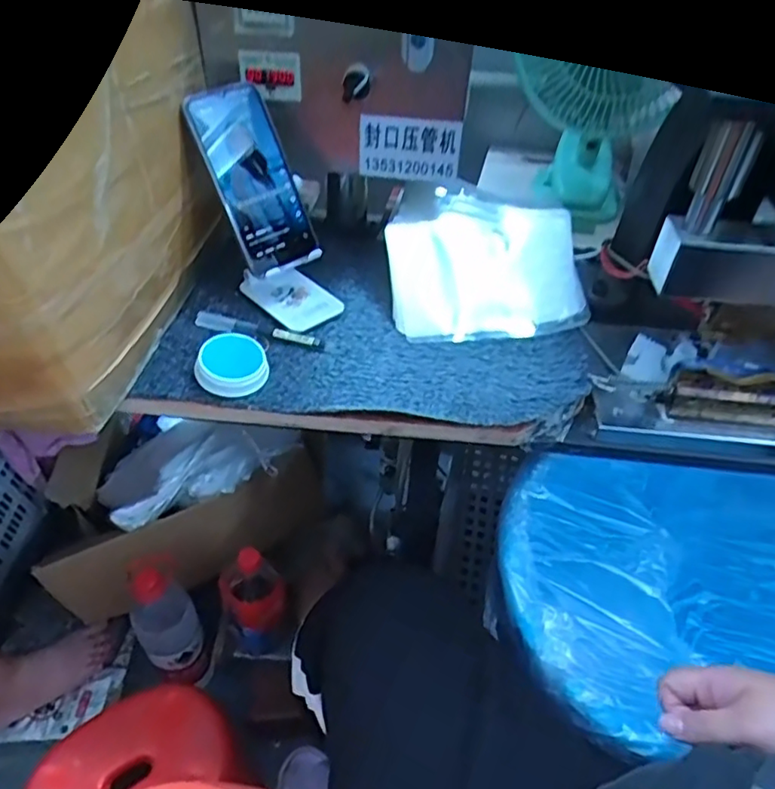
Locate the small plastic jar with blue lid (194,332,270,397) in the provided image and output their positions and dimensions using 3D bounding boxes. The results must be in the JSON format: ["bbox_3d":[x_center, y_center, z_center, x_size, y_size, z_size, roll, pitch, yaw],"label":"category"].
[{"bbox_3d":[-0.139,-0.026,0.551,0.056,0.030,0.059,2,44,-2],"label":"small plastic jar with blue lid"}]

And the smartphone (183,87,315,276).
[{"bbox_3d":[-0.129,-0.208,0.588,0.079,0.163,0.014,-30,24,-24],"label":"smartphone"}]

